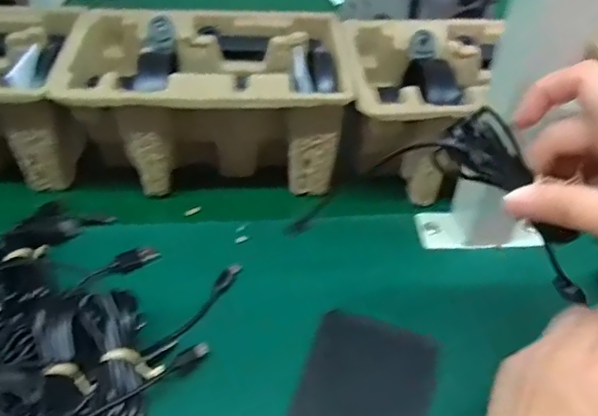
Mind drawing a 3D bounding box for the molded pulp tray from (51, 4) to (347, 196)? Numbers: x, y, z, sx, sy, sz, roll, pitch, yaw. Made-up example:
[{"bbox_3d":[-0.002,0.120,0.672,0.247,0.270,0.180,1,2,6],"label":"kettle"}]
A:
[{"bbox_3d":[-0.075,-0.093,0.509,0.216,0.103,0.142,0,40,-5],"label":"molded pulp tray"}]

